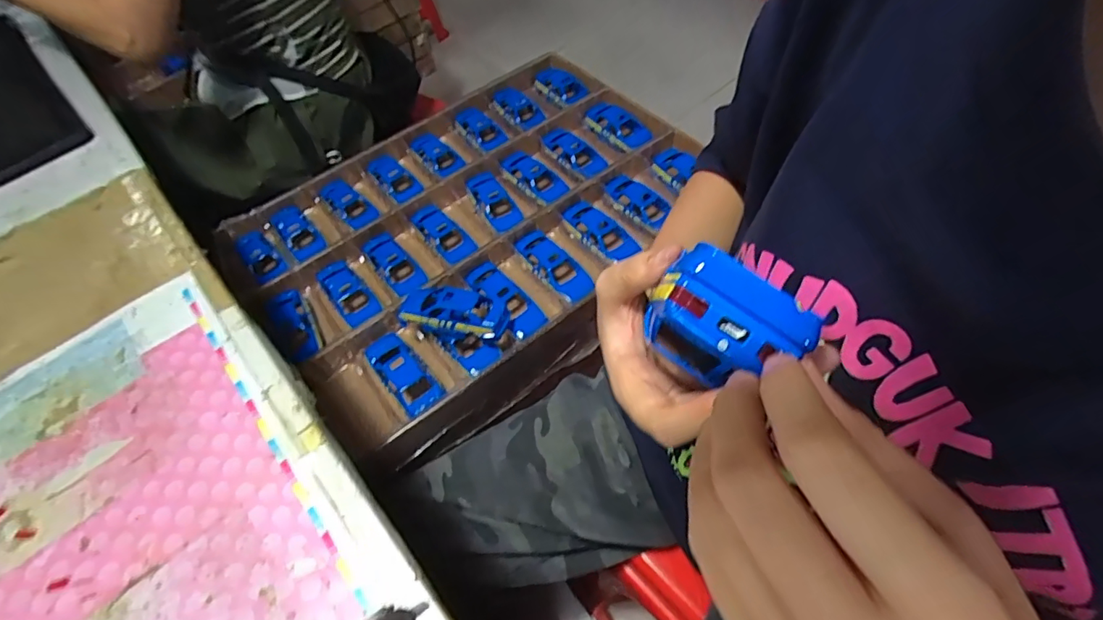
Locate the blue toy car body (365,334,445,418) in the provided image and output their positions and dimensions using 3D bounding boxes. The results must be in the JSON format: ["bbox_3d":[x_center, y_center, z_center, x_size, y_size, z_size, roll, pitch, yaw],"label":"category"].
[{"bbox_3d":[-0.176,0.071,0.602,0.047,0.031,0.127,-36,59,-17],"label":"blue toy car body"}]

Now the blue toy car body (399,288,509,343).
[{"bbox_3d":[-0.116,0.002,0.607,0.133,0.045,0.058,5,57,10],"label":"blue toy car body"}]

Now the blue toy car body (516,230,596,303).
[{"bbox_3d":[0.004,-0.056,0.672,0.043,0.030,0.130,-32,58,-15],"label":"blue toy car body"}]

